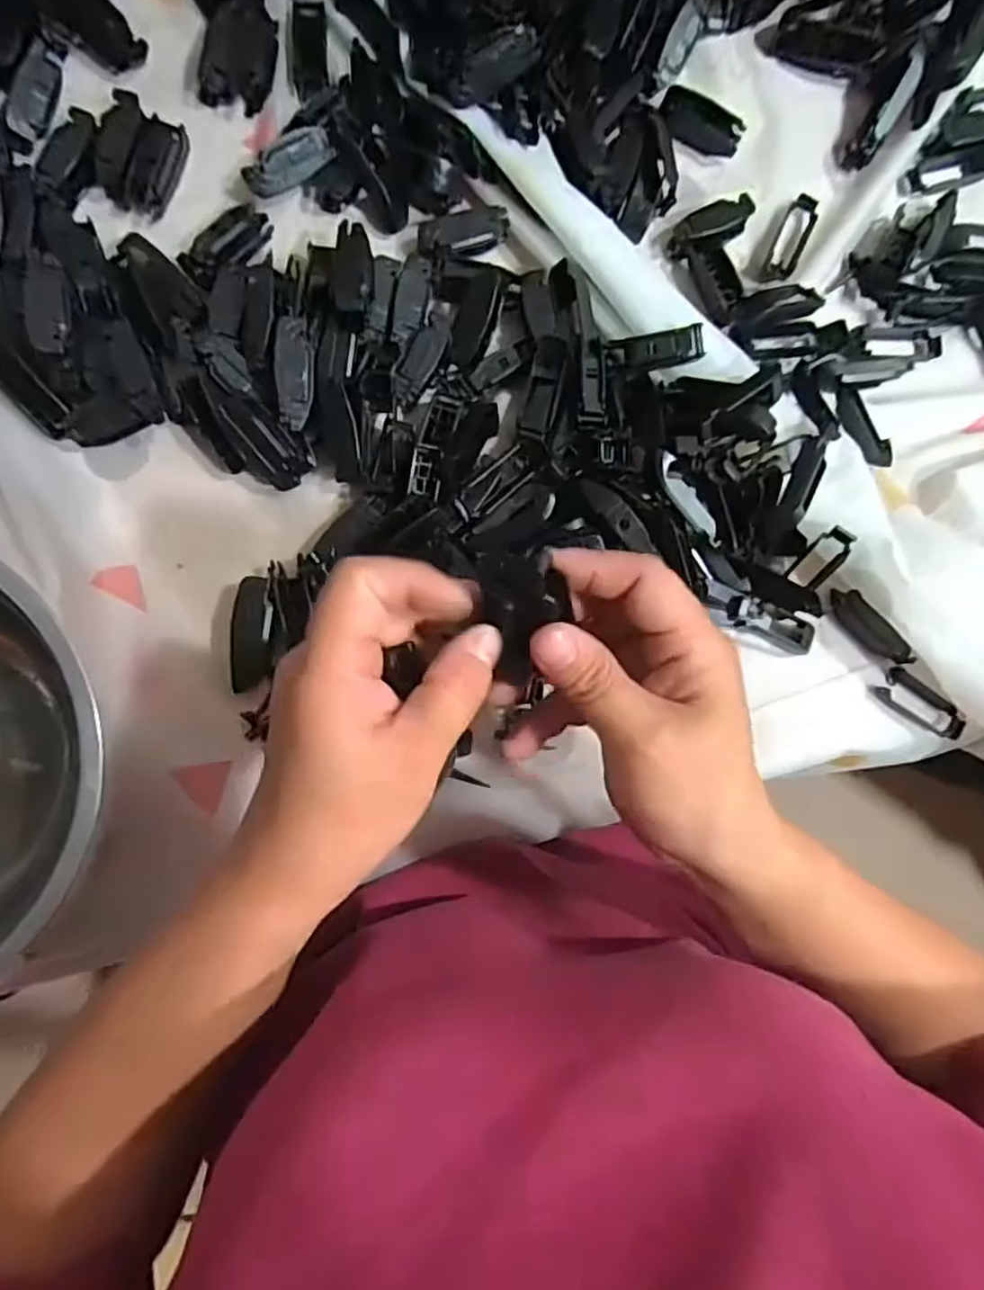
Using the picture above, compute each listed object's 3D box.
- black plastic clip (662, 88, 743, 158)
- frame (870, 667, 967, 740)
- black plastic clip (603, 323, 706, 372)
[{"bbox_3d":[0.118,-0.292,0.378,0.047,0.012,0.022,14,85,-5],"label":"black plastic clip"},{"bbox_3d":[0.238,0.033,0.375,0.053,0.011,0.022,34,83,-3],"label":"frame"},{"bbox_3d":[0.081,-0.148,0.337,0.047,0.010,0.017,-4,89,14],"label":"black plastic clip"}]

